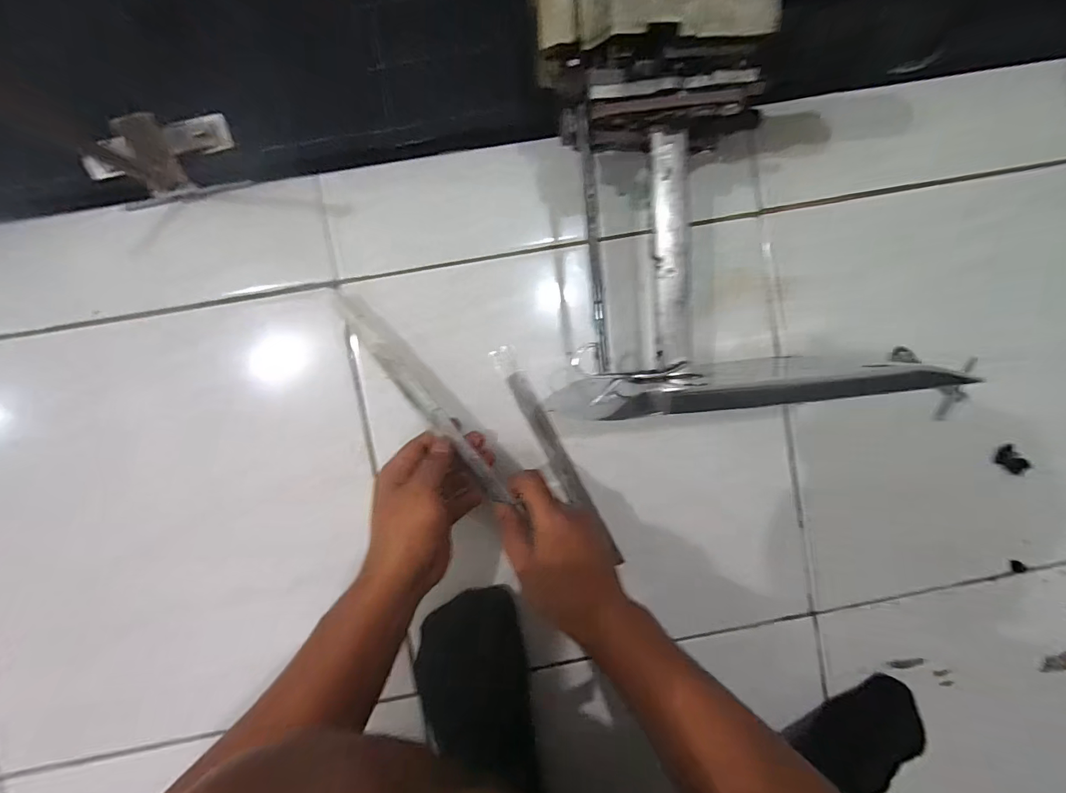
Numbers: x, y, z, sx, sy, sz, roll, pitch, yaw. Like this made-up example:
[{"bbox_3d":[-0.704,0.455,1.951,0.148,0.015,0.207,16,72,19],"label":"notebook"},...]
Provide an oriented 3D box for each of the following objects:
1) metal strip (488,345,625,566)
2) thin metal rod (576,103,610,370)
[{"bbox_3d":[0.023,0.057,0.442,0.022,0.012,0.232,-28,94,1],"label":"metal strip"},{"bbox_3d":[0.044,-0.109,0.325,0.008,0.013,0.181,-7,94,-3],"label":"thin metal rod"}]

